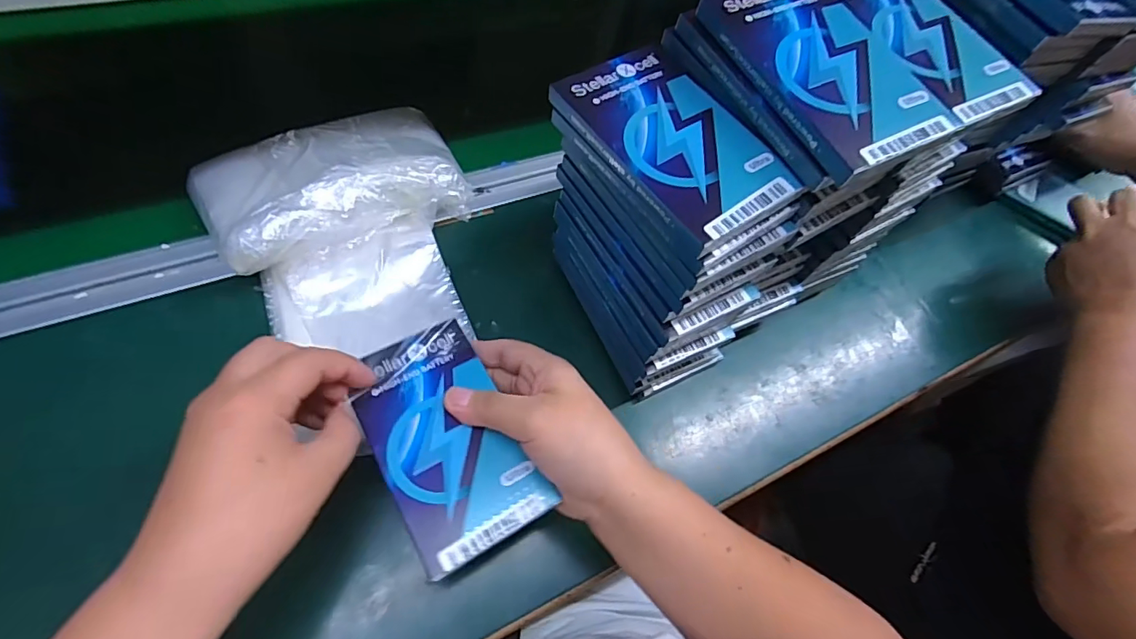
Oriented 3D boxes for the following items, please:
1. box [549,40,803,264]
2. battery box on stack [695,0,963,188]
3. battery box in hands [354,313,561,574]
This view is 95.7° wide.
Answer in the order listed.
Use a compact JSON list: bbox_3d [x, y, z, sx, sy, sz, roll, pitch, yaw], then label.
[{"bbox_3d":[0.057,-0.100,0.284,0.076,0.010,0.129,-33,70,-13],"label":"box"},{"bbox_3d":[0.142,-0.139,0.279,0.085,0.011,0.130,-23,71,-13],"label":"battery box on stack"},{"bbox_3d":[-0.071,0.066,0.294,0.073,0.017,0.131,-28,69,-12],"label":"battery box in hands"}]

